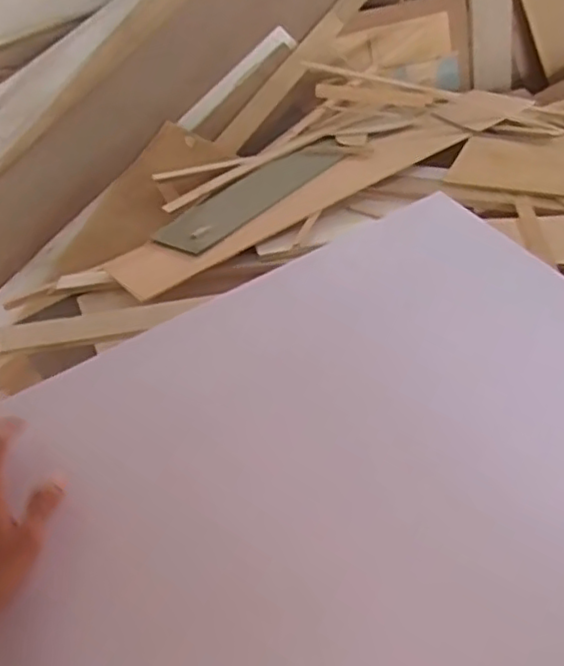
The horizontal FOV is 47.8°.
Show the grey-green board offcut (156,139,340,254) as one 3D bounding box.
[{"bbox_3d":[-0.052,-0.333,1.476,0.175,0.018,0.553,26,50,38],"label":"grey-green board offcut"}]

